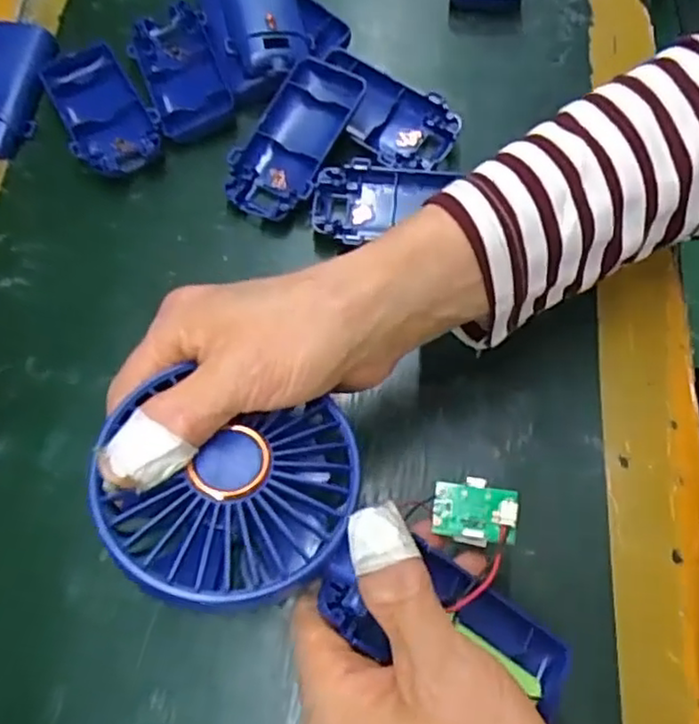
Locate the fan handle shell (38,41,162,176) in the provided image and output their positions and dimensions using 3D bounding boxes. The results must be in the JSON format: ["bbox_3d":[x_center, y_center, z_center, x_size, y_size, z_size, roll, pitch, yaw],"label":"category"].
[{"bbox_3d":[-0.143,-0.146,0.393,0.045,0.015,0.093,-28,70,-10],"label":"fan handle shell"}]

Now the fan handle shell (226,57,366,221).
[{"bbox_3d":[-0.032,-0.123,0.377,0.048,0.027,0.093,24,70,11],"label":"fan handle shell"}]

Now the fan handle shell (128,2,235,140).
[{"bbox_3d":[-0.100,-0.172,0.402,0.045,0.018,0.091,-17,68,-5],"label":"fan handle shell"}]

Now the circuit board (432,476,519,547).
[{"bbox_3d":[0.046,0.054,0.248,0.029,0.009,0.024,11,69,8],"label":"circuit board"}]

